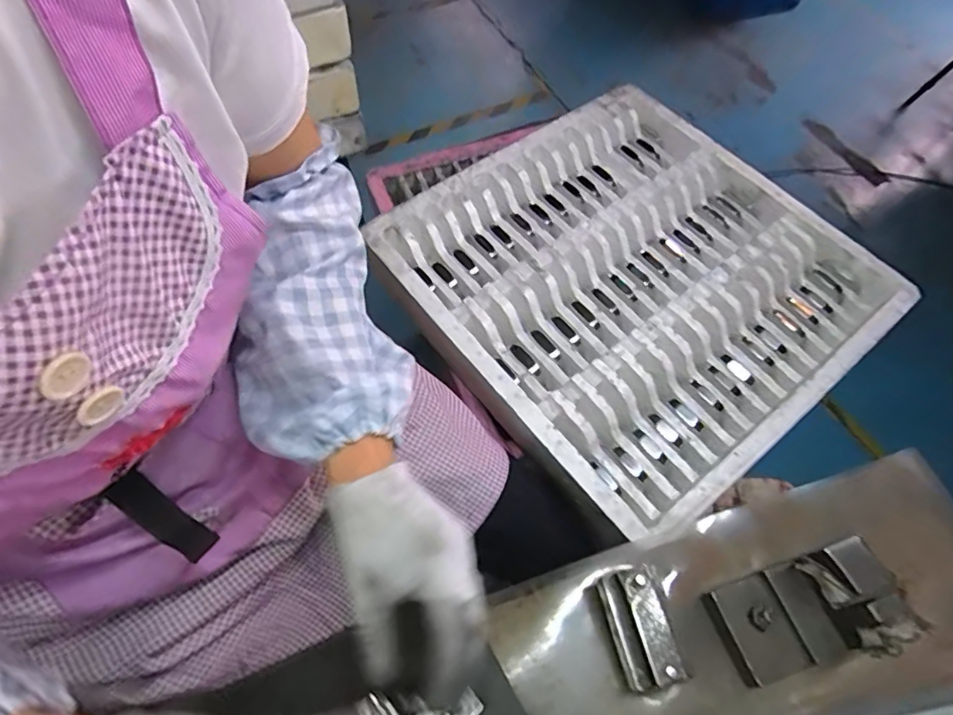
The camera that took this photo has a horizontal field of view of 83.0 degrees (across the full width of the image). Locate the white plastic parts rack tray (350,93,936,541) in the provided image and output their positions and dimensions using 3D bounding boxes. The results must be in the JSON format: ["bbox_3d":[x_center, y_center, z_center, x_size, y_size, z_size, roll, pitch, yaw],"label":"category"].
[{"bbox_3d":[0.213,-0.118,0.748,0.579,0.063,0.549,-34,65,-20],"label":"white plastic parts rack tray"}]

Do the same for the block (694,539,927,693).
[{"bbox_3d":[0.218,0.172,0.361,0.092,0.078,0.062,-15,60,-11],"label":"block"}]

